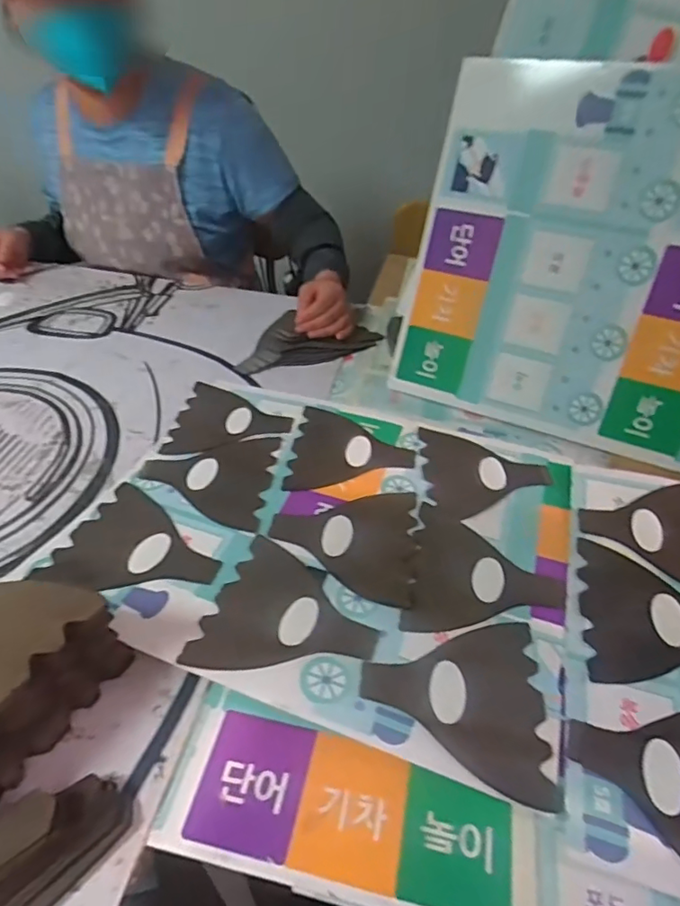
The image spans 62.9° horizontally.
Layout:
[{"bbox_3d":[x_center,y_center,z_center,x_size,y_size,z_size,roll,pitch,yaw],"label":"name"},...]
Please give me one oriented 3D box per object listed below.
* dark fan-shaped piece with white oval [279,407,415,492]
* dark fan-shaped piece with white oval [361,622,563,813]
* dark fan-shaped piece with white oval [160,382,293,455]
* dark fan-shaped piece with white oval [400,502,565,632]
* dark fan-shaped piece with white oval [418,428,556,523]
[{"bbox_3d":[-0.004,-0.015,0.669,0.151,0.009,0.128,-13,44,-17],"label":"dark fan-shaped piece with white oval"},{"bbox_3d":[0.091,0.192,0.441,0.141,0.007,0.137,6,42,4],"label":"dark fan-shaped piece with white oval"},{"bbox_3d":[-0.132,-0.040,0.694,0.139,0.009,0.138,6,42,3],"label":"dark fan-shaped piece with white oval"},{"bbox_3d":[0.139,0.117,0.530,0.140,0.005,0.141,11,43,9],"label":"dark fan-shaped piece with white oval"},{"bbox_3d":[0.163,0.026,0.631,0.140,0.011,0.142,3,45,3],"label":"dark fan-shaped piece with white oval"}]

